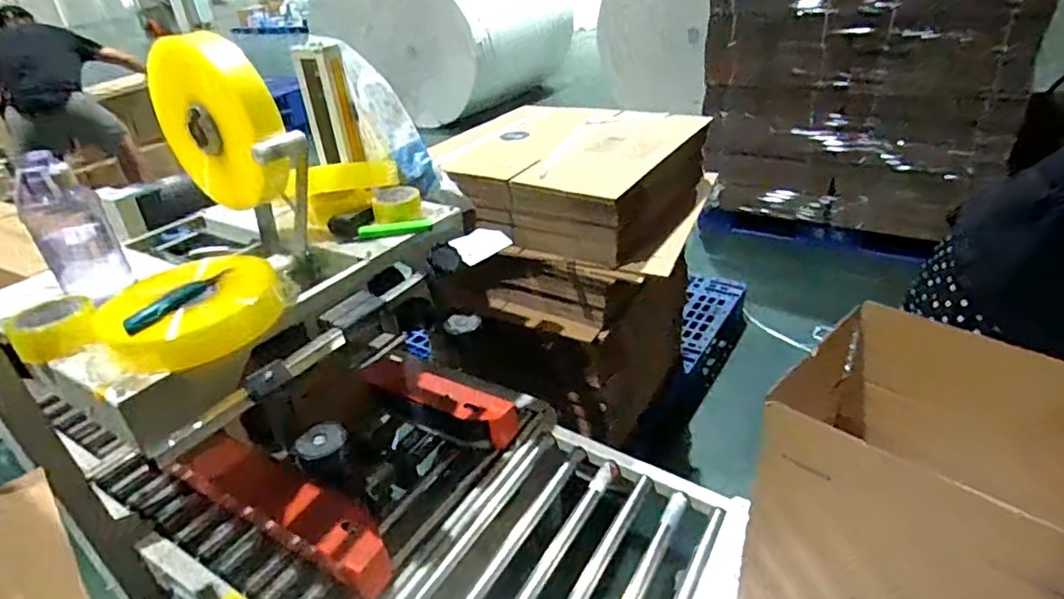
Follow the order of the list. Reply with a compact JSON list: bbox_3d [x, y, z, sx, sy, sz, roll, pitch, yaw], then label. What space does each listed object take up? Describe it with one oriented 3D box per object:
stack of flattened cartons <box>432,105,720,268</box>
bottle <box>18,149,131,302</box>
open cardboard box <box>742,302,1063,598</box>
[{"bbox_3d":[0.109,-0.320,1.489,0.550,0.191,0.558,13,36,27],"label":"stack of flattened cartons"},{"bbox_3d":[-0.685,-0.113,0.881,0.090,0.202,0.112,-26,37,-30],"label":"bottle"},{"bbox_3d":[0.498,0.297,0.788,0.312,0.494,0.374,-30,39,-35],"label":"open cardboard box"}]

